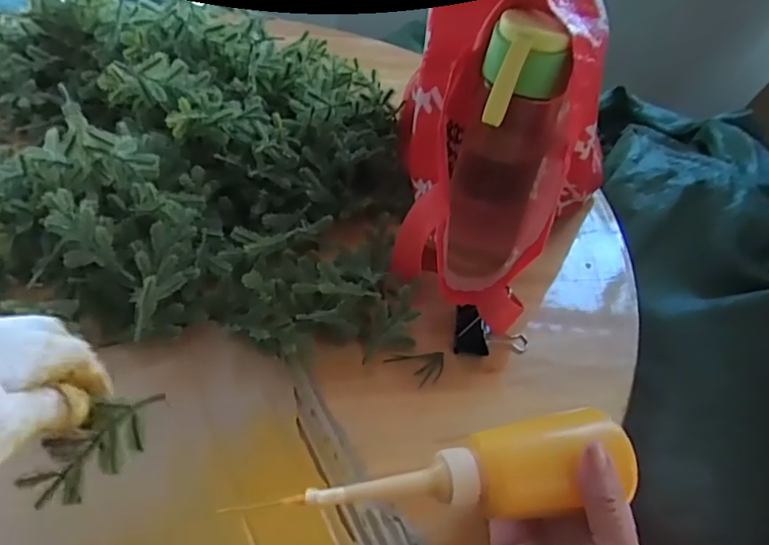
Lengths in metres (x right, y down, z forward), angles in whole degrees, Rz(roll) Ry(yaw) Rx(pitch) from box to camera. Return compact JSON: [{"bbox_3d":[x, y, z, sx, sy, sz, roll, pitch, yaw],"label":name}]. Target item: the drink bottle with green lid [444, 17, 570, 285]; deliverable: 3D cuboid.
[{"bbox_3d":[0.100,-0.082,0.463,0.081,0.228,0.072,12,41,8],"label":"drink bottle with green lid"}]

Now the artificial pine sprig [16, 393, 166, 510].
[{"bbox_3d":[-0.150,0.092,0.290,0.084,0.025,0.025,-40,51,0],"label":"artificial pine sprig"}]

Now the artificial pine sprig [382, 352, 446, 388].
[{"bbox_3d":[0.025,0.076,0.441,0.047,0.009,0.028,0,41,-7],"label":"artificial pine sprig"}]

